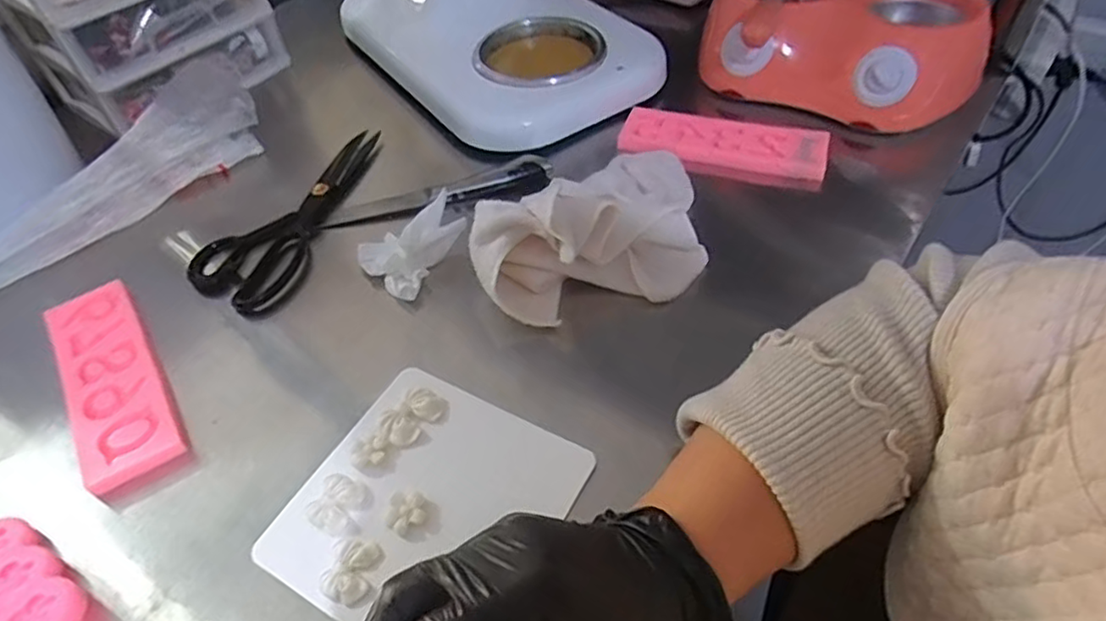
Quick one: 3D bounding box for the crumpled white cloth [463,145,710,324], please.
[{"bbox_3d":[0.029,-0.070,0.479,0.181,0.053,0.146,-12,49,-7],"label":"crumpled white cloth"}]

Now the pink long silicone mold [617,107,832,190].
[{"bbox_3d":[0.147,-0.144,0.561,0.173,0.029,0.054,12,50,13],"label":"pink long silicone mold"}]

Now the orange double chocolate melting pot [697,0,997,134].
[{"bbox_3d":[0.268,-0.261,0.602,0.243,0.081,0.188,35,58,29],"label":"orange double chocolate melting pot"}]

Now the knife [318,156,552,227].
[{"bbox_3d":[-0.095,-0.098,0.536,0.189,0.025,0.022,-12,49,-8],"label":"knife"}]

